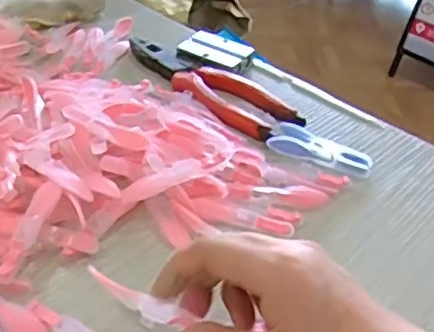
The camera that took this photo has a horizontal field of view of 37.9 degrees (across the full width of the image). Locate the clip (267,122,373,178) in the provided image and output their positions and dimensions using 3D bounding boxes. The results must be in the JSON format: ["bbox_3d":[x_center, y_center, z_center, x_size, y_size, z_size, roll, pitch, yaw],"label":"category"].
[{"bbox_3d":[0.081,-0.014,0.487,0.077,0.012,0.033,17,40,14],"label":"clip"}]

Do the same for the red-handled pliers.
[{"bbox_3d":[-0.013,-0.072,0.552,0.185,0.012,0.052,34,47,30],"label":"red-handled pliers"}]

